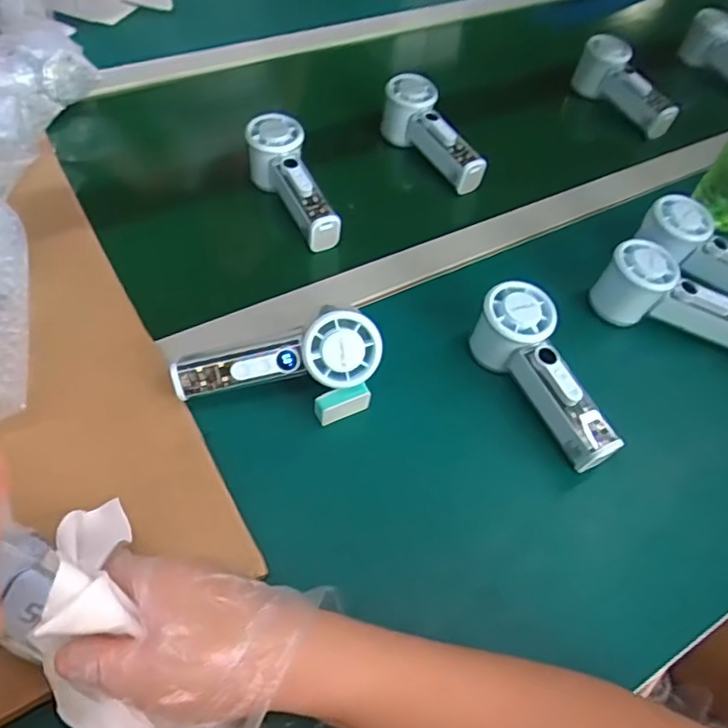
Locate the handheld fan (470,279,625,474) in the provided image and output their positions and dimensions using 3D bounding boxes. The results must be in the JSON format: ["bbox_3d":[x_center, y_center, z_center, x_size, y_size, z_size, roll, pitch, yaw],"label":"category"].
[{"bbox_3d":[0.141,0.011,0.473,0.054,0.064,0.154,-21,71,-19],"label":"handheld fan"}]

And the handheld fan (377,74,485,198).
[{"bbox_3d":[0.074,-0.254,0.654,0.050,0.058,0.150,-20,57,-19],"label":"handheld fan"}]

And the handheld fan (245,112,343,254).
[{"bbox_3d":[-0.071,-0.179,0.601,0.051,0.062,0.160,-22,71,-20],"label":"handheld fan"}]

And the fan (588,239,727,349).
[{"bbox_3d":[0.285,-0.052,0.524,0.154,0.061,0.048,25,55,13],"label":"fan"}]

